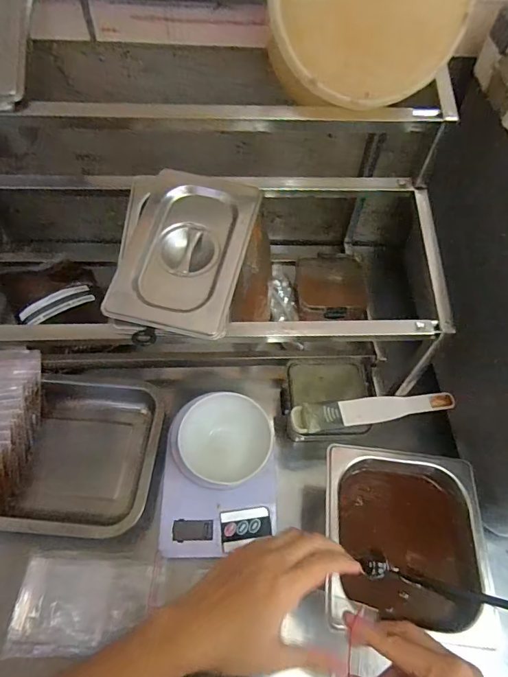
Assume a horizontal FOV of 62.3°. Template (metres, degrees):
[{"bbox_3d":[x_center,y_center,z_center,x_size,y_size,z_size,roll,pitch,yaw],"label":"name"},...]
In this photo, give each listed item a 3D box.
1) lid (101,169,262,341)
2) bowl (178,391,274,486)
[{"bbox_3d":[-0.065,-0.096,0.419,0.114,0.022,0.185,13,68,3],"label":"lid"},{"bbox_3d":[-0.029,0.126,0.522,0.106,0.053,0.099,8,58,3],"label":"bowl"}]

